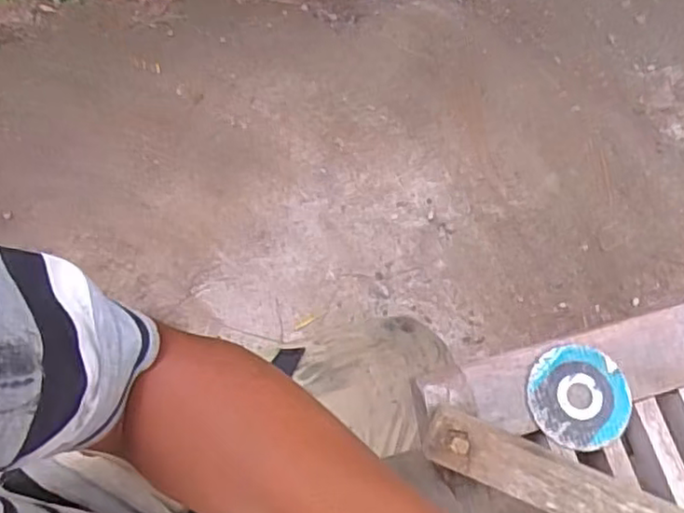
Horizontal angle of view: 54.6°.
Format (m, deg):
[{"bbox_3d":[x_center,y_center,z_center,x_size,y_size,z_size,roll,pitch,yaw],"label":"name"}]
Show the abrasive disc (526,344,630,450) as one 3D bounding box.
[{"bbox_3d":[0.144,0.085,0.401,0.061,0.010,0.059,-1,63,1],"label":"abrasive disc"}]

